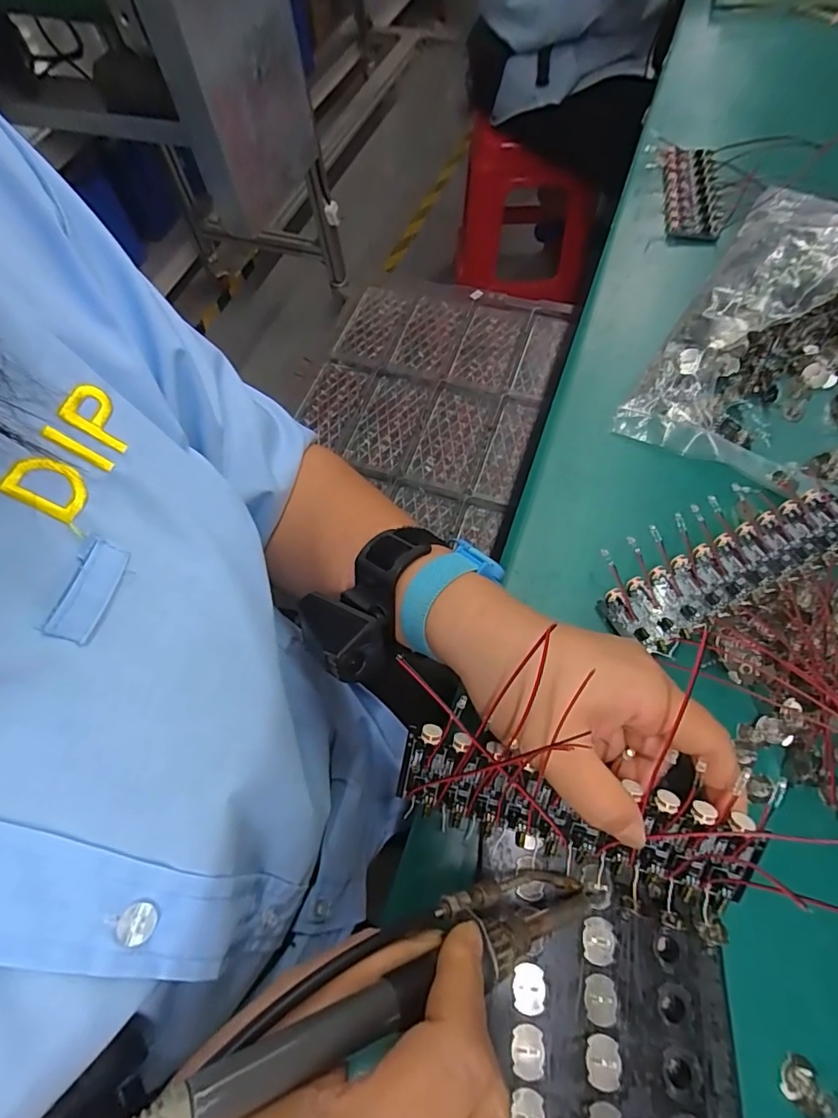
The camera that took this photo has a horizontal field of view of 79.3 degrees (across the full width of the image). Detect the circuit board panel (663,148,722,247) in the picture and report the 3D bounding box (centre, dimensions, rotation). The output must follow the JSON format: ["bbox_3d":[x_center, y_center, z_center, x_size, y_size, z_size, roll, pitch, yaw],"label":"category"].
[{"bbox_3d":[0.246,-0.327,0.457,0.043,0.019,0.118,4,64,6],"label":"circuit board panel"}]

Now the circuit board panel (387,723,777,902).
[{"bbox_3d":[0.071,0.118,0.239,0.161,0.005,0.044,13,107,9],"label":"circuit board panel"}]

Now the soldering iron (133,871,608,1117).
[{"bbox_3d":[-0.001,0.147,0.183,0.203,0.029,0.025,5,59,-40],"label":"soldering iron"}]

